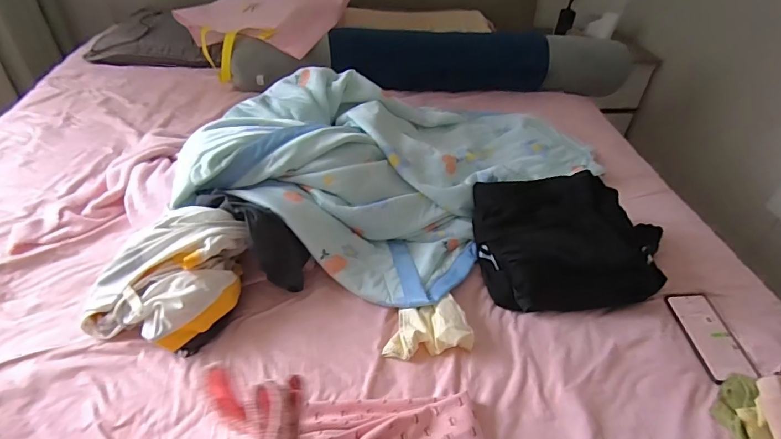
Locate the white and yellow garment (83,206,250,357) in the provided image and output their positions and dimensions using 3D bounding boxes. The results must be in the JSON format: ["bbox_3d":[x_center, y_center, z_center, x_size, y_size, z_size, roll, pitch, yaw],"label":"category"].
[{"bbox_3d":[-0.351,0.088,0.681,0.223,0.130,0.192,10,43,8],"label":"white and yellow garment"}]

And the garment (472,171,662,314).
[{"bbox_3d":[0.330,0.029,0.793,0.315,0.127,0.249,0,43,-3],"label":"garment"}]

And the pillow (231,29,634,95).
[{"bbox_3d":[0.135,-0.497,1.387,1.246,0.171,0.188,-2,43,-5],"label":"pillow"}]

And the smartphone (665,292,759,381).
[{"bbox_3d":[0.537,0.193,0.727,0.078,0.012,0.154,-6,48,0],"label":"smartphone"}]

